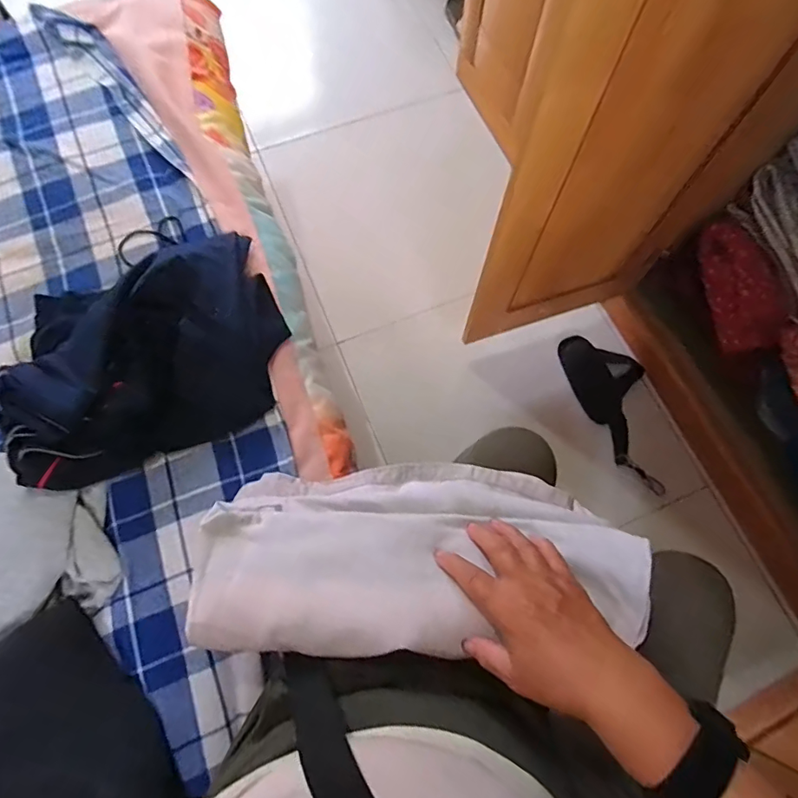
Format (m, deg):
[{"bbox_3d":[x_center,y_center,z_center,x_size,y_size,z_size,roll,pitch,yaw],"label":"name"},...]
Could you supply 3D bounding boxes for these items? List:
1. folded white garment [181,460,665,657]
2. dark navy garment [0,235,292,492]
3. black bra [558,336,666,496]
[{"bbox_3d":[0.013,0.133,0.440,0.376,0.083,0.154,-4,73,-2],"label":"folded white garment"},{"bbox_3d":[-0.283,-0.055,0.549,0.294,0.066,0.232,-22,74,-8],"label":"dark navy garment"},{"bbox_3d":[0.465,0.016,1.016,0.135,0.037,0.355,-23,74,-8],"label":"black bra"}]

